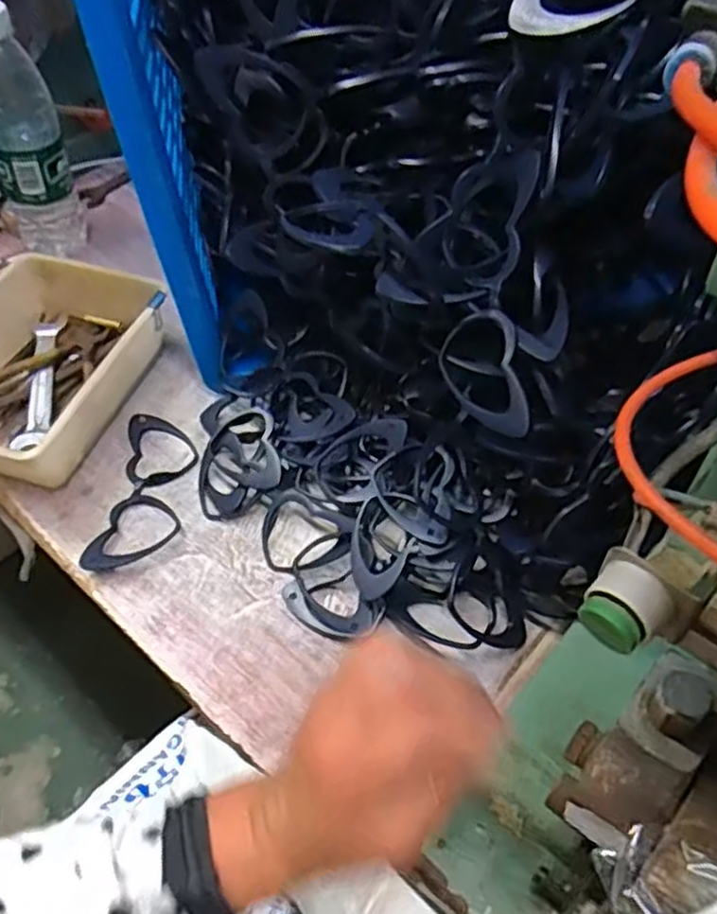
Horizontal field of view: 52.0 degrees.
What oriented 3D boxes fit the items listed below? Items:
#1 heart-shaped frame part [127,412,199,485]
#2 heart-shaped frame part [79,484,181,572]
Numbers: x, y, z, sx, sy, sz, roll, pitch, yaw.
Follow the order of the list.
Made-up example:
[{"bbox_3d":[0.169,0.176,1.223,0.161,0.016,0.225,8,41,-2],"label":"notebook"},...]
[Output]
[{"bbox_3d":[-0.159,-0.009,0.596,0.054,0.008,0.073,-7,51,-3],"label":"heart-shaped frame part"},{"bbox_3d":[-0.169,0.056,0.536,0.053,0.015,0.074,28,58,23],"label":"heart-shaped frame part"}]

